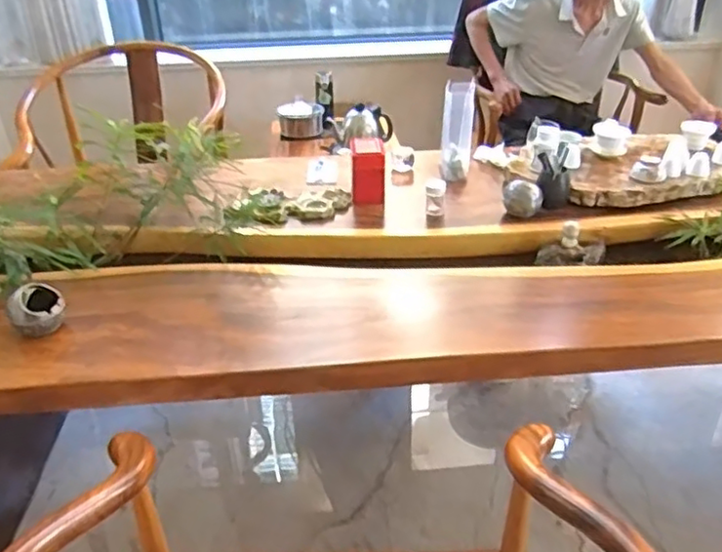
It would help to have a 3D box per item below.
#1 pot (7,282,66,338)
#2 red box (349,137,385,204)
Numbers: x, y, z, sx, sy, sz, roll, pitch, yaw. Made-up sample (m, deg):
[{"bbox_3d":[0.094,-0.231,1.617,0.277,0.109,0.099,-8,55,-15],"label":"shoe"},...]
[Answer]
[{"bbox_3d":[-0.567,0.063,1.107,0.088,0.081,0.080,0,32,0],"label":"pot"},{"bbox_3d":[0.017,-0.260,1.565,0.082,0.135,0.086,0,32,0],"label":"red box"}]

